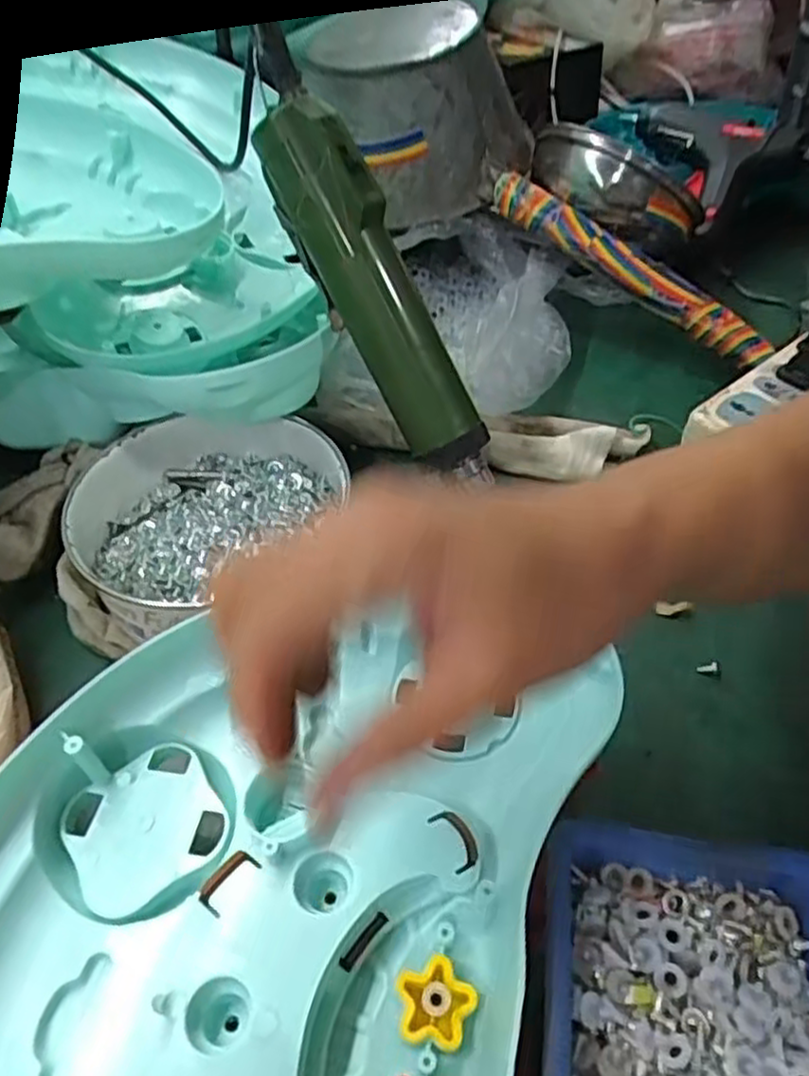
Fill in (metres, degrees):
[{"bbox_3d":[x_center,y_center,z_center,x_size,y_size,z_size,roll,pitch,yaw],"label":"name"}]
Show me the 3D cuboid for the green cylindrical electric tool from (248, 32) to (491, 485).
[{"bbox_3d":[-0.018,-0.128,0.361,0.031,0.214,0.051,-36,18,-25],"label":"green cylindrical electric tool"}]

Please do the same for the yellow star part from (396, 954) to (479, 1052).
[{"bbox_3d":[0.010,0.155,0.249,0.026,0.011,0.025,7,49,10],"label":"yellow star part"}]

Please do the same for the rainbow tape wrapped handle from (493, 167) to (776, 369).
[{"bbox_3d":[0.152,-0.180,0.502,0.207,0.029,0.019,35,56,2],"label":"rainbow tape wrapped handle"}]

